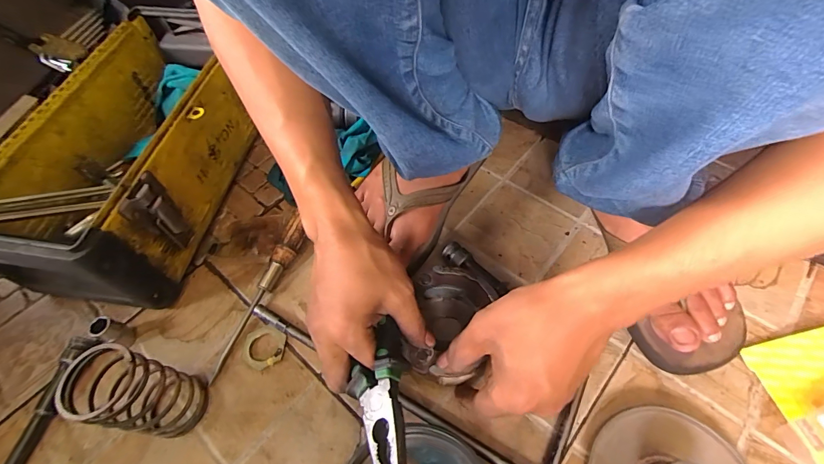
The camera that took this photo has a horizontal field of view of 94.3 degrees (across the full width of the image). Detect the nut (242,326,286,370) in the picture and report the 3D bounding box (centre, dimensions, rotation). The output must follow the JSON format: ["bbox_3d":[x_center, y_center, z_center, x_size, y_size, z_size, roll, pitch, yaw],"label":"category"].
[{"bbox_3d":[-0.144,0.112,0.373,0.040,0.004,0.041,-2,56,3],"label":"nut"}]

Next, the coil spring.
[{"bbox_3d":[-0.216,0.130,0.306,0.052,0.102,0.049,9,58,10],"label":"coil spring"}]

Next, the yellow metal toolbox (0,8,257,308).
[{"bbox_3d":[-0.320,-0.102,0.457,0.198,0.129,0.364,4,57,7],"label":"yellow metal toolbox"}]

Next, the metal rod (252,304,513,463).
[{"bbox_3d":[-0.030,0.136,0.341,0.297,0.014,0.010,24,62,19],"label":"metal rod"}]

